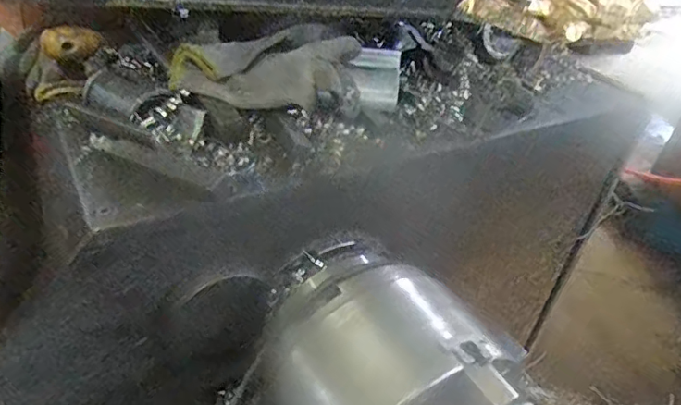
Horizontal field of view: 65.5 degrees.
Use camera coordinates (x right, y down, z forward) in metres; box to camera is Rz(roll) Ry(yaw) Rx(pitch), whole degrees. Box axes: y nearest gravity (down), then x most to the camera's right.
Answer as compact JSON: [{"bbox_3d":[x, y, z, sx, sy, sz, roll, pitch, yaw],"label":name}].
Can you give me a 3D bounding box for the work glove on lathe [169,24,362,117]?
[{"bbox_3d":[-0.070,-0.135,0.524,0.184,0.049,0.092,-1,37,-12],"label":"work glove on lathe"}]

